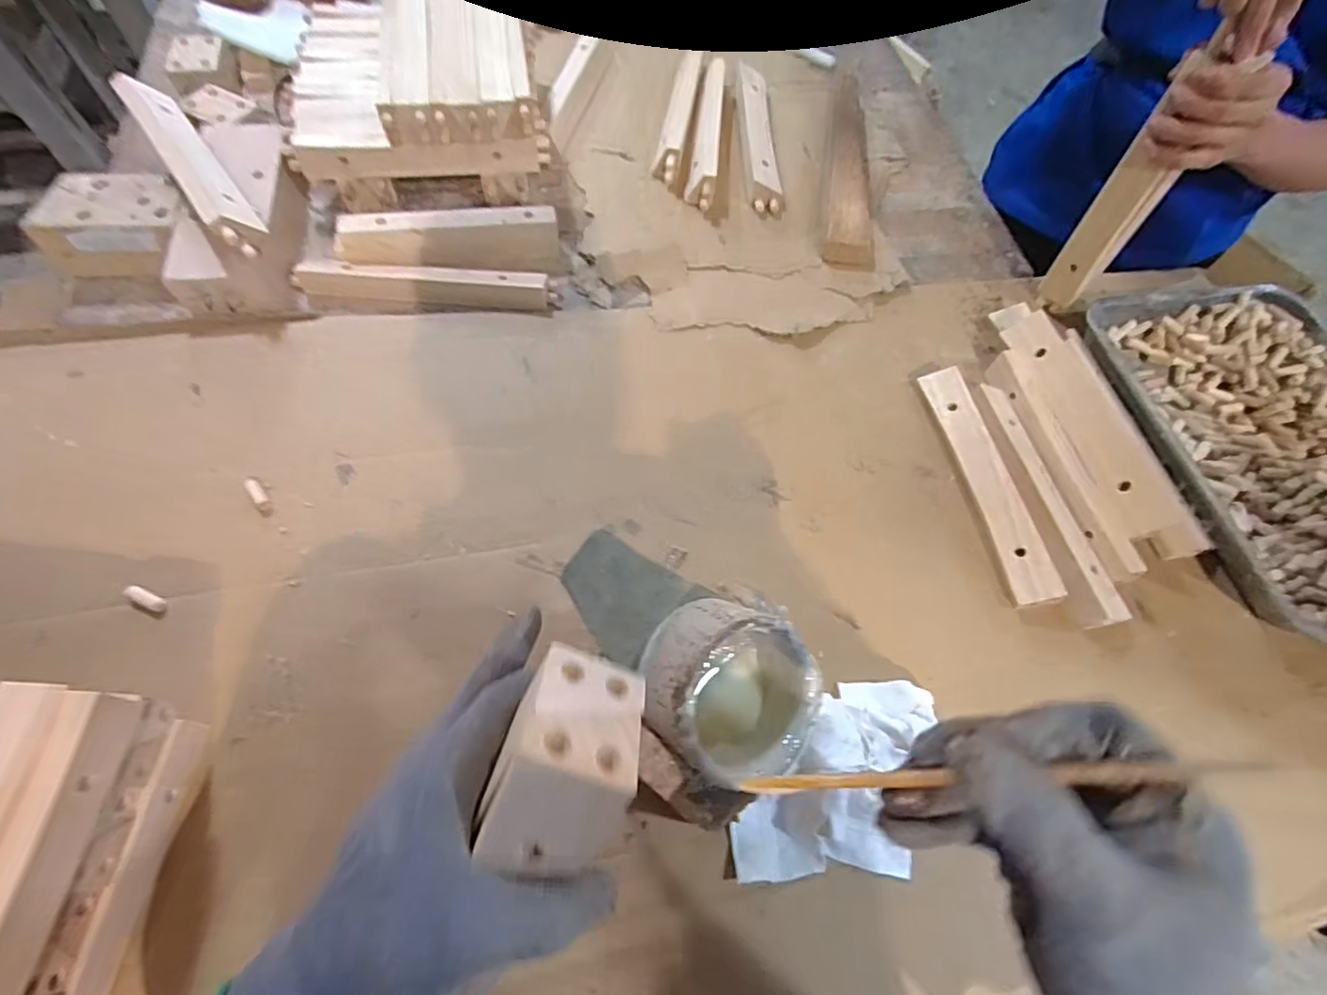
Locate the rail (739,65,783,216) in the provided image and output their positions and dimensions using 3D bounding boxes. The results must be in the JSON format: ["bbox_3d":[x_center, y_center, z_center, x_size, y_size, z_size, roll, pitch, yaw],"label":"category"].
[{"bbox_3d":[0.123,-0.483,0.798,0.049,0.032,0.272,1,63,-5],"label":"rail"}]

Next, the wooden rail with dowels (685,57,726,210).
[{"bbox_3d":[0.060,-0.473,0.781,0.034,0.040,0.267,10,62,-1],"label":"wooden rail with dowels"}]

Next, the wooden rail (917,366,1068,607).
[{"bbox_3d":[0.308,-0.018,0.579,0.035,0.028,0.250,-6,64,-9],"label":"wooden rail"}]

